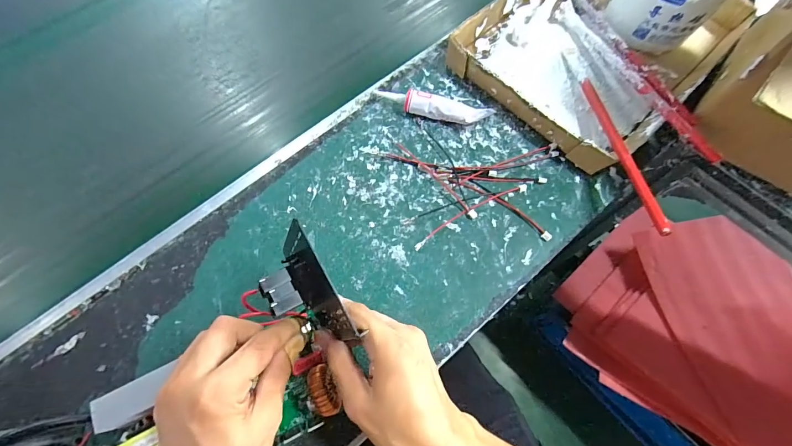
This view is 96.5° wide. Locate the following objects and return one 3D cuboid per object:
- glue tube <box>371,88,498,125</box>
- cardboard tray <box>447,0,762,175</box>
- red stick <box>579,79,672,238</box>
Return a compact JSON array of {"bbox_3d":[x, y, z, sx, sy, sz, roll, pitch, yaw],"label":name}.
[{"bbox_3d":[0.039,-0.130,0.401,0.132,0.027,0.025,19,71,9],"label":"glue tube"},{"bbox_3d":[0.266,-0.251,0.439,0.369,0.034,0.247,-43,73,-13],"label":"cardboard tray"},{"bbox_3d":[0.223,-0.077,0.352,0.009,0.011,0.204,-3,56,1],"label":"red stick"}]

